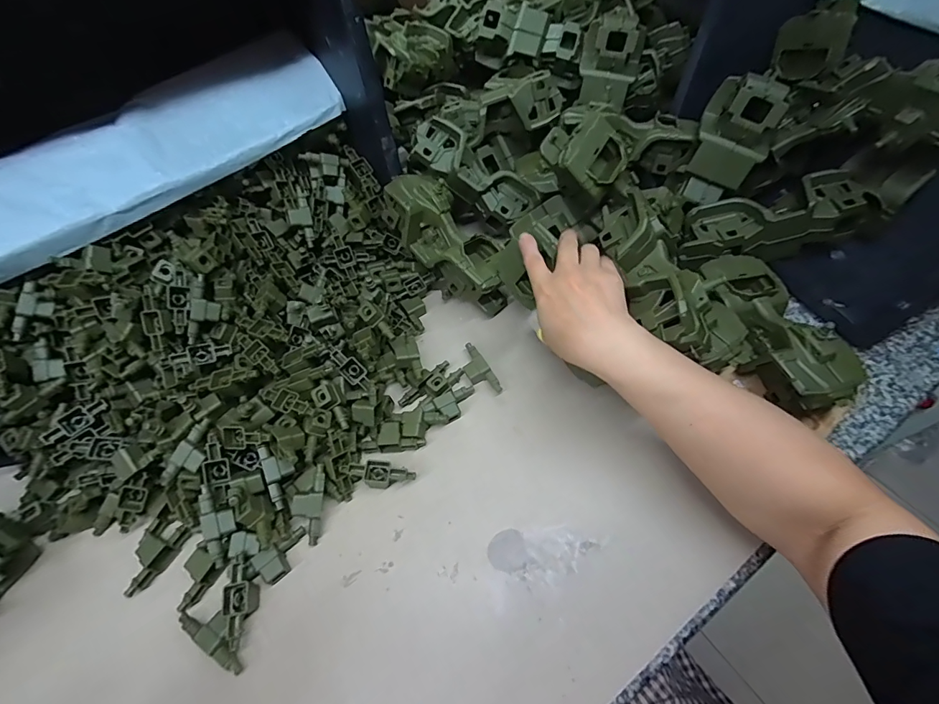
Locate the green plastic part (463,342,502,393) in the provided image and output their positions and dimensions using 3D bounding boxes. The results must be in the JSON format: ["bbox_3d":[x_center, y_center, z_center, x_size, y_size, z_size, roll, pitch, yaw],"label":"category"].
[{"bbox_3d":[0.009,0.017,0.454,0.026,0.015,0.067,-27,58,-13],"label":"green plastic part"}]

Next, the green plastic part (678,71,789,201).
[{"bbox_3d":[0.288,-0.231,0.475,0.073,0.107,0.064,23,61,19],"label":"green plastic part"}]

